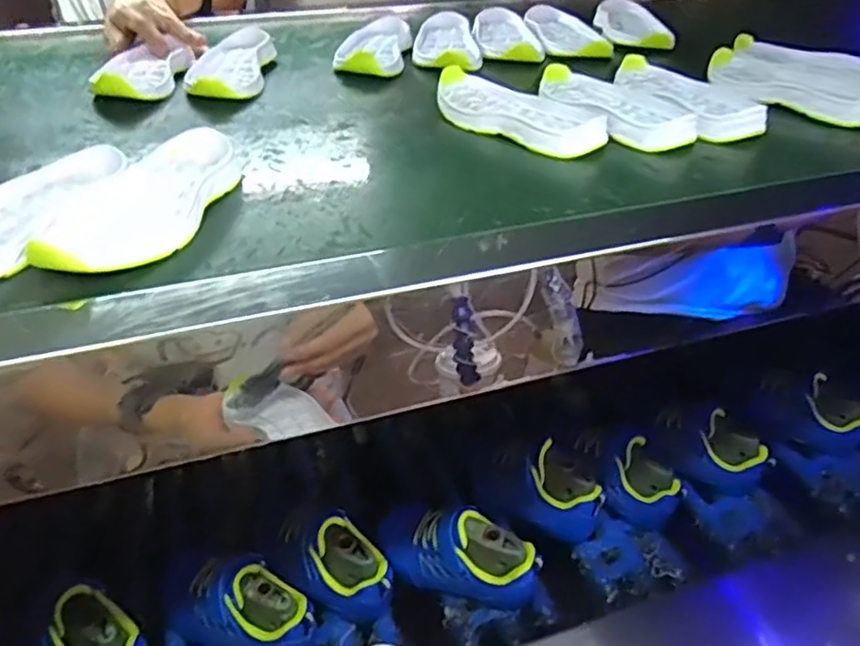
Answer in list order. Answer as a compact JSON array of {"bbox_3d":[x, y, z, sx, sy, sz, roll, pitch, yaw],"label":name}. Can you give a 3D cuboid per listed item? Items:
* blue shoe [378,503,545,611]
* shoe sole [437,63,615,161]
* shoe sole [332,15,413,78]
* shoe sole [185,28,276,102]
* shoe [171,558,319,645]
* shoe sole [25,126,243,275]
[{"bbox_3d":[0.021,0.207,0.583,0.151,0.074,0.059,19,38,23],"label":"blue shoe"},{"bbox_3d":[0.073,-0.181,0.542,0.075,0.024,0.174,-26,45,-31],"label":"shoe sole"},{"bbox_3d":[-0.058,-0.312,0.715,0.072,0.022,0.177,5,37,5],"label":"shoe sole"},{"bbox_3d":[-0.204,-0.274,0.662,0.083,0.025,0.205,-5,38,-9],"label":"shoe sole"},{"bbox_3d":[-0.159,0.238,0.542,0.137,0.069,0.063,13,36,15],"label":"shoe"},{"bbox_3d":[-0.180,-0.086,0.413,0.080,0.021,0.191,5,37,5],"label":"shoe sole"}]

